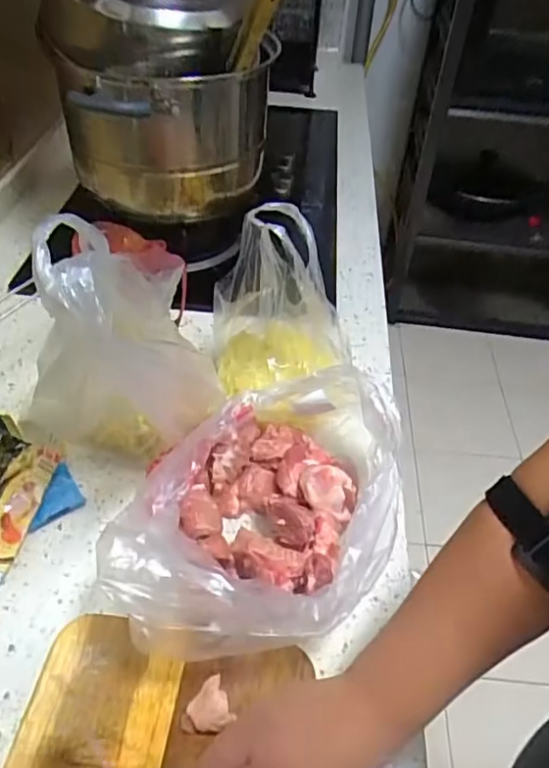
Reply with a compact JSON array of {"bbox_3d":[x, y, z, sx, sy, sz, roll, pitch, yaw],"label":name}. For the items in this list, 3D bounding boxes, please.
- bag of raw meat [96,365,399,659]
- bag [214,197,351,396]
[{"bbox_3d":[-0.004,0.101,0.503,0.196,0.135,0.271,10,44,5],"label":"bag of raw meat"},{"bbox_3d":[-0.005,-0.076,0.617,0.102,0.202,0.146,-33,55,-32],"label":"bag"}]

